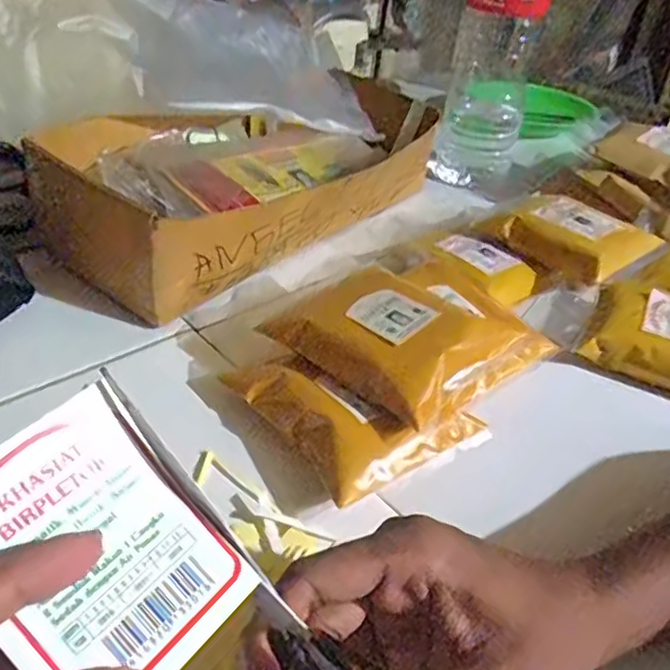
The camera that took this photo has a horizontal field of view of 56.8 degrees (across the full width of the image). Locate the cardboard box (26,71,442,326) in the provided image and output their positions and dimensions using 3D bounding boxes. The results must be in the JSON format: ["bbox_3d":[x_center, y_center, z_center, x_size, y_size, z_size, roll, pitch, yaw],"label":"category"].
[{"bbox_3d":[-0.054,-0.153,0.565,0.185,0.081,0.390,31,43,30],"label":"cardboard box"}]

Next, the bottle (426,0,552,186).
[{"bbox_3d":[0.170,-0.311,0.647,0.078,0.297,0.072,23,40,21],"label":"bottle"}]

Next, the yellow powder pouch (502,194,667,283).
[{"bbox_3d":[0.207,-0.078,0.526,0.101,0.038,0.078,32,43,30],"label":"yellow powder pouch"}]

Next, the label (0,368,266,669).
[{"bbox_3d":[-0.066,0.061,0.178,0.080,0.006,0.064,52,53,-2],"label":"label"}]

